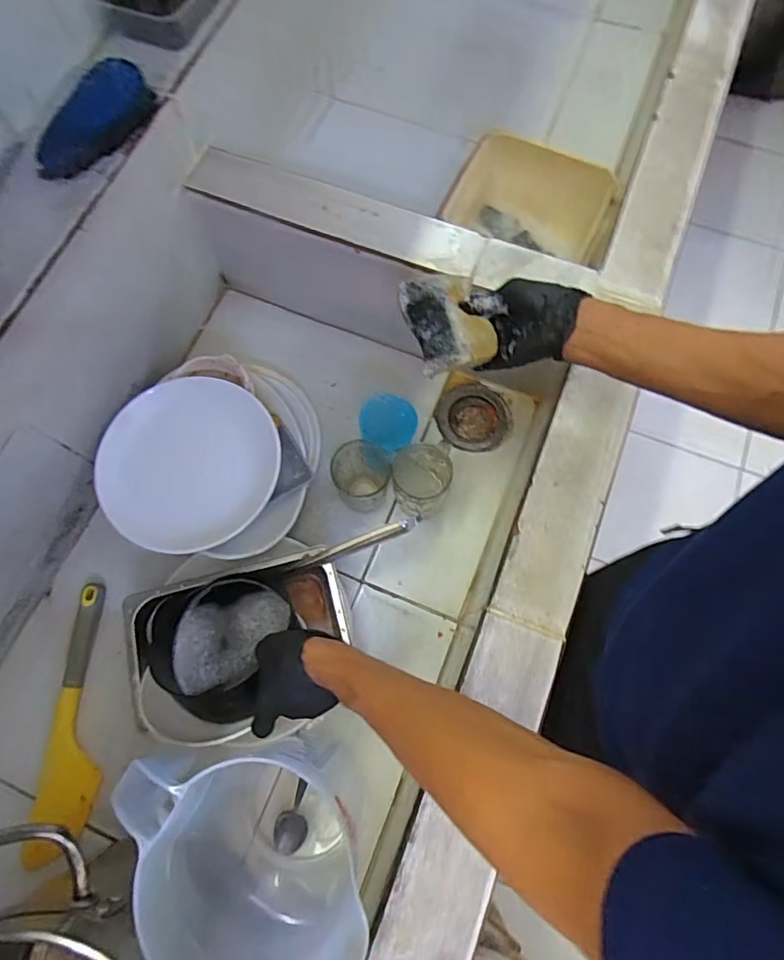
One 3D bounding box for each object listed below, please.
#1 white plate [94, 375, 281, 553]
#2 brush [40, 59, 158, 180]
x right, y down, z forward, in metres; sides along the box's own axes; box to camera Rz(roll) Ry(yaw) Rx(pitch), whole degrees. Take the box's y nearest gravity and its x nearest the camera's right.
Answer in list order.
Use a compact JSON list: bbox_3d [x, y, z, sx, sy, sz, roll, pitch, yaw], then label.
[{"bbox_3d":[-0.249,-0.018,0.648,0.204,0.025,0.208,-1,96,-13],"label":"white plate"},{"bbox_3d":[-0.320,-0.388,0.564,0.042,0.052,0.150,27,75,7],"label":"brush"}]

